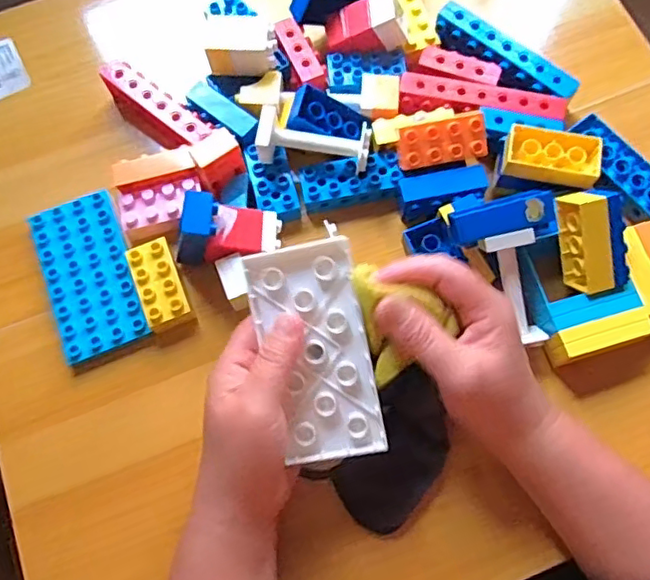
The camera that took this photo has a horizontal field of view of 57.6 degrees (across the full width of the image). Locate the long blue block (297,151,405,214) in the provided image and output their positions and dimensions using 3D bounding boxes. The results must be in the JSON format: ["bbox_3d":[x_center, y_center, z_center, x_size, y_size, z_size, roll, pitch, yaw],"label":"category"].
[{"bbox_3d":[0.020,-0.083,0.458,0.076,0.019,0.032,-9,72,-1],"label":"long blue block"}]

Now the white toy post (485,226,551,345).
[{"bbox_3d":[0.131,-0.001,0.399,0.030,0.020,0.082,-21,104,-5],"label":"white toy post"}]

